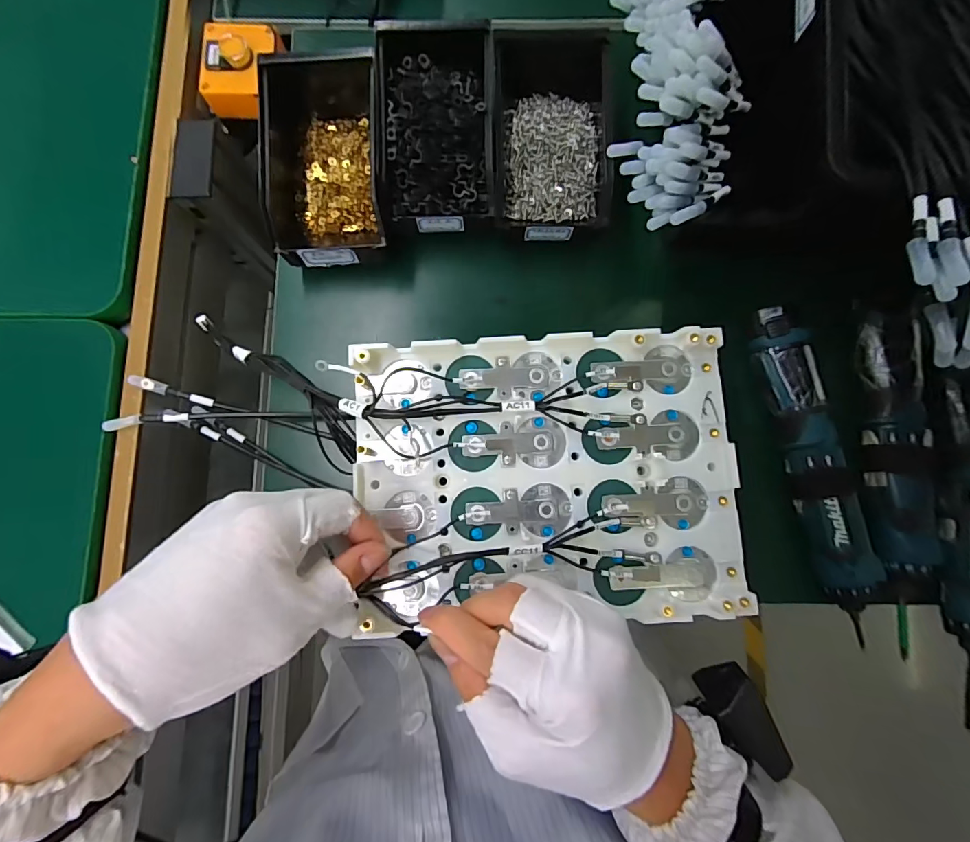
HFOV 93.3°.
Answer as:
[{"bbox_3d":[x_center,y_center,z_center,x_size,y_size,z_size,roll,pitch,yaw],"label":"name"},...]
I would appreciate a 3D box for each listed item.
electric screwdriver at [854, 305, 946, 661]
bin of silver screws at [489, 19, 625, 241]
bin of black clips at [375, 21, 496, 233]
[{"bbox_3d":[0.364,0.030,0.398,0.064,0.043,0.274,2,82,1],"label":"electric screwdriver"},{"bbox_3d":[0.064,-0.274,0.434,0.115,0.068,0.203,-1,82,0],"label":"bin of silver screws"},{"bbox_3d":[-0.043,-0.276,0.433,0.099,0.060,0.183,-2,82,0],"label":"bin of black clips"}]

